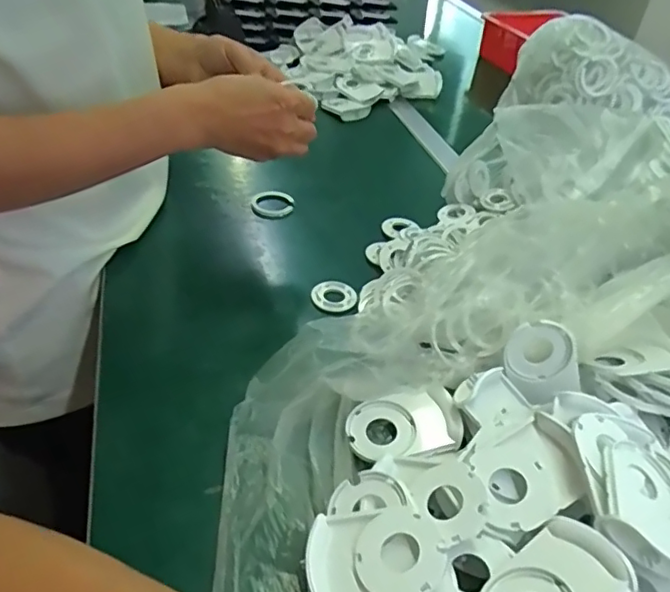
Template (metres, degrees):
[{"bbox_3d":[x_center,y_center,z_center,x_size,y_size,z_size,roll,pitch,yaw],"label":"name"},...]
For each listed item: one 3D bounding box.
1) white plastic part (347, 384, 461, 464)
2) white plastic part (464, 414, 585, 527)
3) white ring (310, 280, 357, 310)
[{"bbox_3d":[0.052,0.099,0.432,0.080,0.022,0.058,-6,41,-14],"label":"white plastic part"},{"bbox_3d":[0.122,0.113,0.370,0.066,0.015,0.066,-7,49,8],"label":"white plastic part"},{"bbox_3d":[0.000,-0.001,0.570,0.044,0.009,0.044,4,39,-3],"label":"white ring"}]

